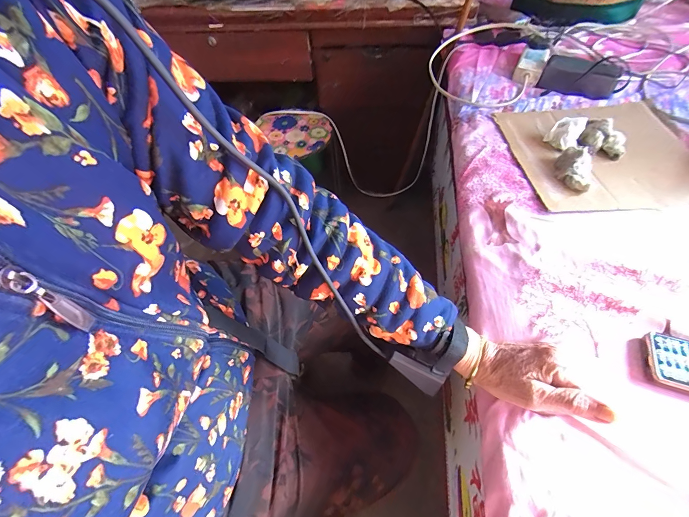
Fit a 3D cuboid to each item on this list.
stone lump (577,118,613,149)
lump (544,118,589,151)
[{"bbox_3d":[0.423,-0.211,0.545,0.040,0.037,0.054,34,65,25],"label":"stone lump"},{"bbox_3d":[0.375,-0.215,0.550,0.049,0.037,0.051,35,65,25],"label":"lump"}]

